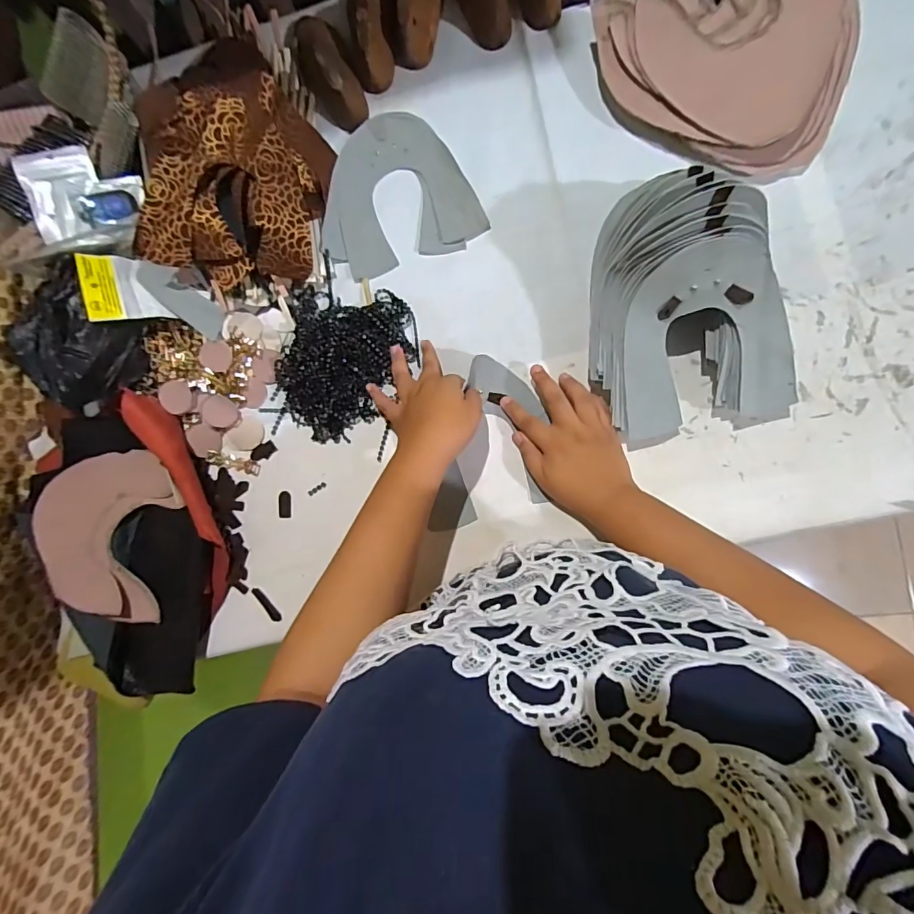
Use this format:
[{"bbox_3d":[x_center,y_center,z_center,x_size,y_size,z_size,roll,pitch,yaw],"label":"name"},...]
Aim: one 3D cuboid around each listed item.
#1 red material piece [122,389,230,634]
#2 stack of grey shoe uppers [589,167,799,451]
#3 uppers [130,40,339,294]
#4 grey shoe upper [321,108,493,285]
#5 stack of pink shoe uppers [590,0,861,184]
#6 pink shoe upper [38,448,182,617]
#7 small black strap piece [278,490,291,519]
[{"bbox_3d":[-0.275,0.047,0.476,0.055,0.059,0.237,-17,83,6],"label":"red material piece"},{"bbox_3d":[0.193,-0.117,0.400,0.151,0.117,0.205,-23,83,5],"label":"stack of grey shoe uppers"},{"bbox_3d":[-0.224,-0.301,0.483,0.169,0.089,0.239,-4,85,7],"label":"uppers"},{"bbox_3d":[-0.069,-0.286,0.500,0.164,0.012,0.163,-16,83,6],"label":"grey shoe upper"},{"bbox_3d":[0.252,-0.398,0.441,0.223,0.063,0.253,-8,84,7],"label":"stack of pink shoe uppers"},{"bbox_3d":[-0.362,0.068,0.490,0.175,0.053,0.157,20,88,9],"label":"pink shoe upper"},{"bbox_3d":[-0.182,0.051,0.495,0.013,0.004,0.028,-3,85,7],"label":"small black strap piece"}]

